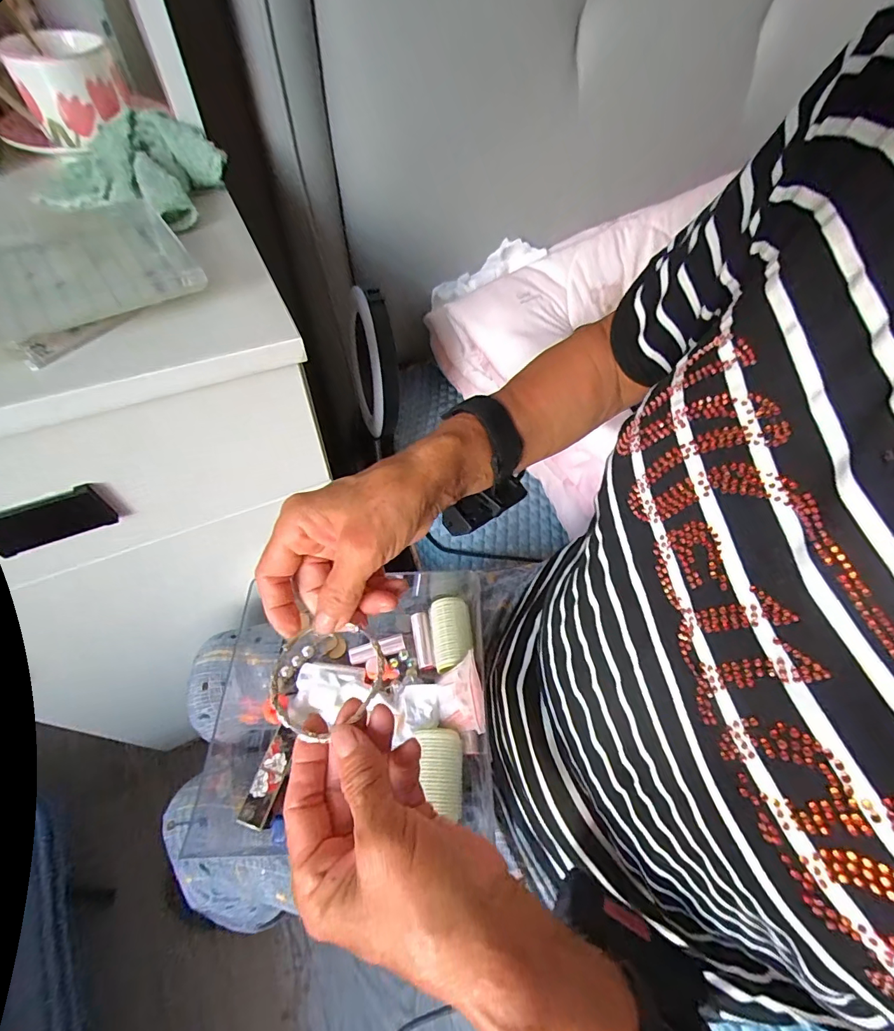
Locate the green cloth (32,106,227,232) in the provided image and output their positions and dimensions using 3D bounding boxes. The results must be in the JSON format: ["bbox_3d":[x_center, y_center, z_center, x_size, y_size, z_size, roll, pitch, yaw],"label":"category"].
[{"bbox_3d":[-0.248,-0.268,0.341,0.137,0.038,0.104,3,56,-2],"label":"green cloth"}]

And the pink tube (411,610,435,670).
[{"bbox_3d":[-0.023,0.119,0.427,0.016,0.010,0.055,-8,57,-9],"label":"pink tube"}]

